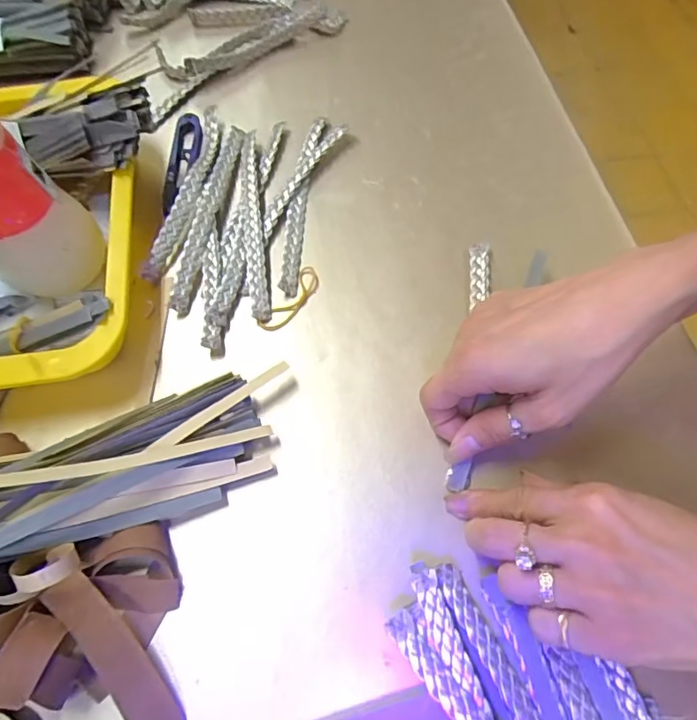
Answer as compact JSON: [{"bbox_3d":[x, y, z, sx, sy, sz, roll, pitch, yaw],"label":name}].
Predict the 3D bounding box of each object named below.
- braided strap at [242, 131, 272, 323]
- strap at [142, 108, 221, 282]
[{"bbox_3d":[-0.069,-0.103,0.372,0.013,0.009,0.169,-7,63,-3],"label":"braided strap"},{"bbox_3d":[-0.118,-0.130,0.387,0.022,0.013,0.165,7,63,4],"label":"strap"}]

